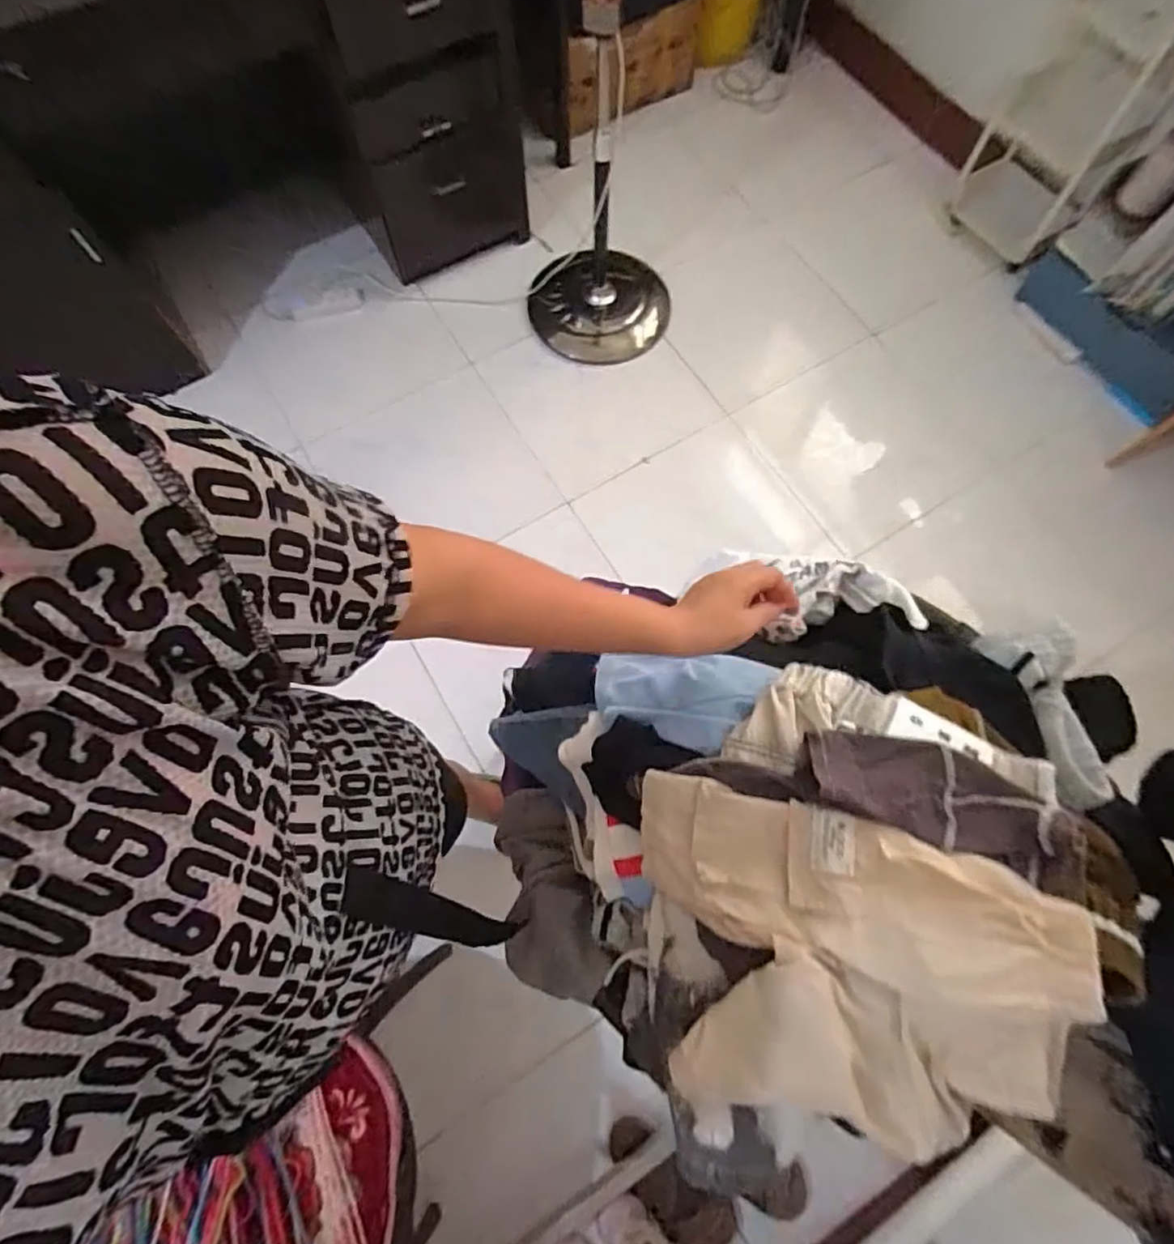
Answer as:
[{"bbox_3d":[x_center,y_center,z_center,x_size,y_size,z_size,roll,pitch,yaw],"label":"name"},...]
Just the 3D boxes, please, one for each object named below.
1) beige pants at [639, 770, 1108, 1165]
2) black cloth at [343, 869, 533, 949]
[{"bbox_3d":[0.202,0.290,0.522,0.341,0.077,0.269,2,79,27],"label":"beige pants"},{"bbox_3d":[-0.119,0.252,0.524,0.019,0.297,0.030,30,73,32],"label":"black cloth"}]

